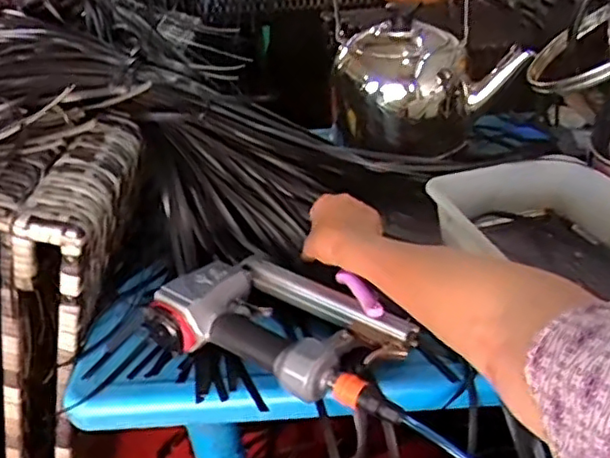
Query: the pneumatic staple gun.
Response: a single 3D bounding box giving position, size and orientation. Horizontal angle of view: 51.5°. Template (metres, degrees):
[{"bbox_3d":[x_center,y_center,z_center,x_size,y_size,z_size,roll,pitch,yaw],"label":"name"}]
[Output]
[{"bbox_3d":[-0.016,0.087,0.629,0.255,0.051,0.144,13,37,25],"label":"pneumatic staple gun"}]

